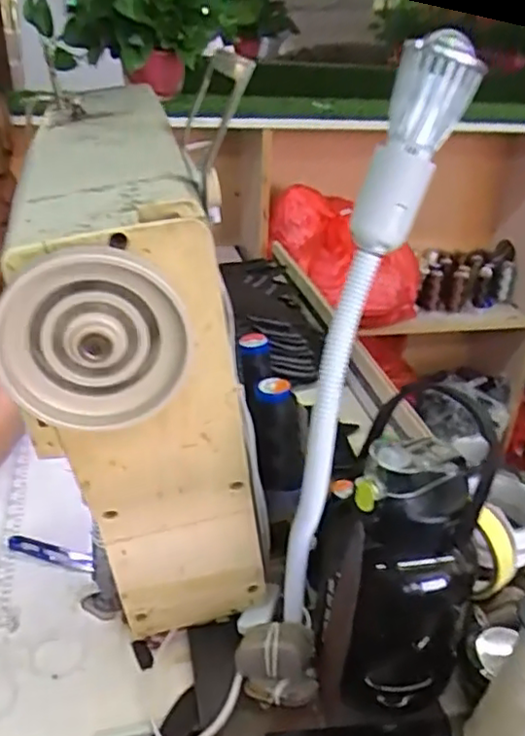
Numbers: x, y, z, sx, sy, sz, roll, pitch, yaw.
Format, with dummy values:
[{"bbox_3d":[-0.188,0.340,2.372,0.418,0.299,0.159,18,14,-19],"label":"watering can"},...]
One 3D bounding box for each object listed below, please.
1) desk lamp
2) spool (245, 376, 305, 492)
[{"bbox_3d":[0.051,0.042,0.455,0.122,0.487,0.064,-20,35,-35],"label":"desk lamp"},{"bbox_3d":[0.011,0.062,0.585,0.046,0.101,0.036,-4,28,-12],"label":"spool"}]

